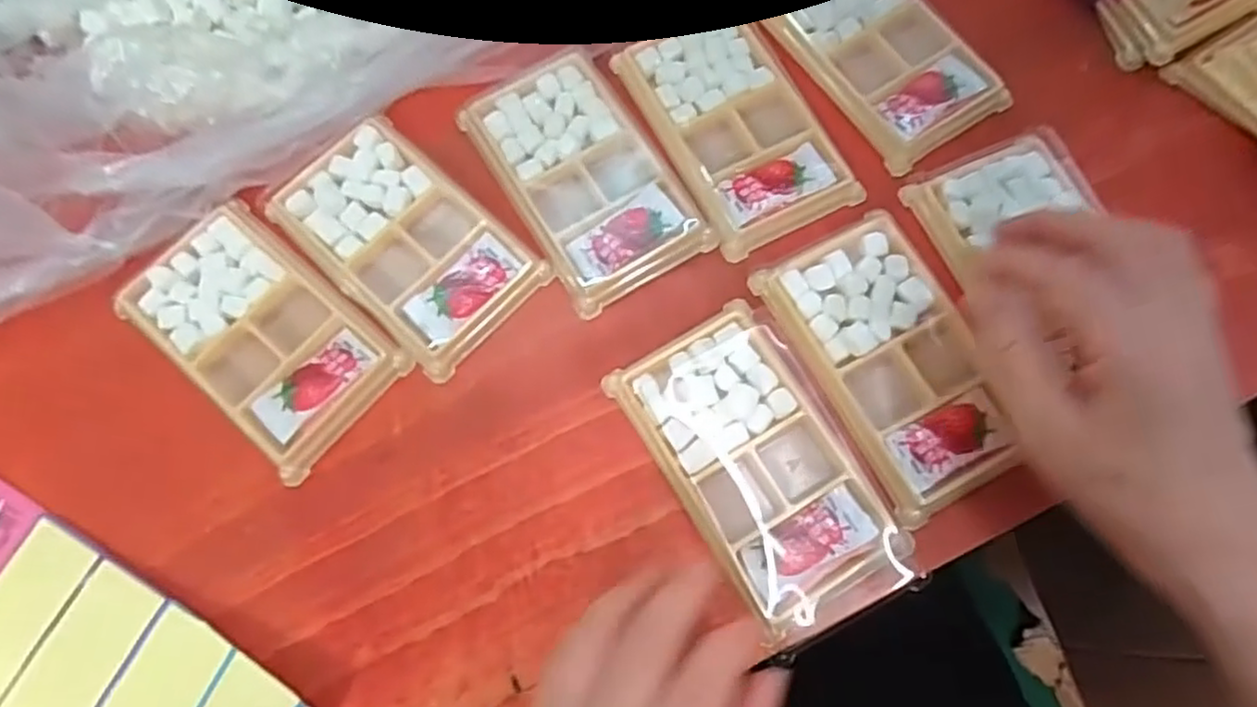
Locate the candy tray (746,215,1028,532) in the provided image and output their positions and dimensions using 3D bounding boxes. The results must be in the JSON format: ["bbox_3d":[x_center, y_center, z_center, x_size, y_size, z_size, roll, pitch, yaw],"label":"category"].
[{"bbox_3d":[0.126,0.001,0.324,0.077,0.015,0.132,-27,77,-7],"label":"candy tray"}]

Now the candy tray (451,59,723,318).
[{"bbox_3d":[-0.025,-0.094,0.362,0.077,0.015,0.136,-32,77,-8],"label":"candy tray"}]

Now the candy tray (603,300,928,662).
[{"bbox_3d":[0.063,0.052,0.314,0.080,0.014,0.144,-31,77,-8],"label":"candy tray"}]

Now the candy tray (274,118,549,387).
[{"bbox_3d":[-0.112,-0.060,0.350,0.133,0.009,0.078,42,79,10],"label":"candy tray"}]

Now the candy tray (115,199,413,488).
[{"bbox_3d":[-0.180,-0.012,0.337,0.132,0.008,0.077,40,79,10],"label":"candy tray"}]

